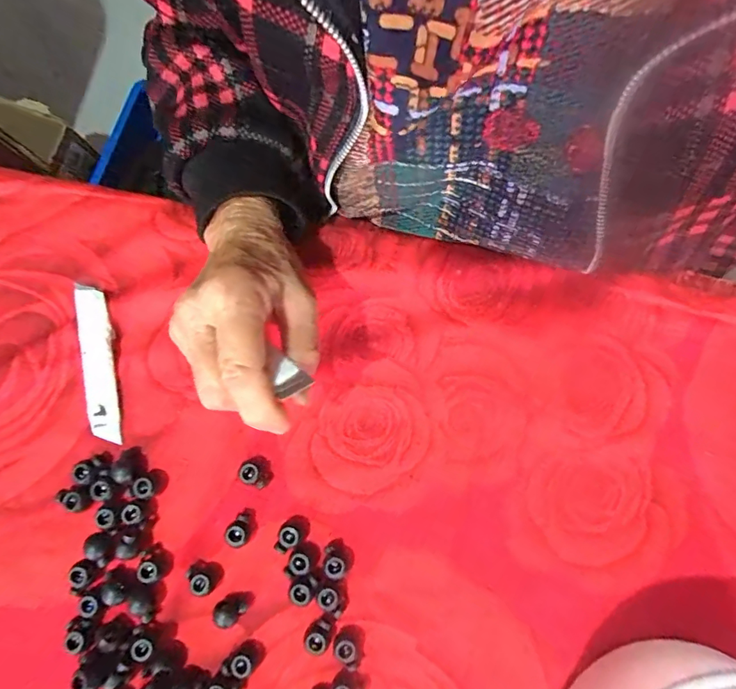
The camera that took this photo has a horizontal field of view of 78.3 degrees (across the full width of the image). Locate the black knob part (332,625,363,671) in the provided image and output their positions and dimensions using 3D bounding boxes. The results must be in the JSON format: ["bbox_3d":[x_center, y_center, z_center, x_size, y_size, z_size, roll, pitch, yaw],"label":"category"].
[{"bbox_3d":[-0.011,0.176,0.264,0.017,0.013,0.016,33,82,7],"label":"black knob part"}]

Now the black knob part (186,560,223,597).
[{"bbox_3d":[-0.100,0.140,0.273,0.017,0.010,0.019,-42,81,-6],"label":"black knob part"}]

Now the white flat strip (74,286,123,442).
[{"bbox_3d":[-0.175,0.011,0.293,0.021,0.010,0.102,-8,79,0],"label":"white flat strip"}]

